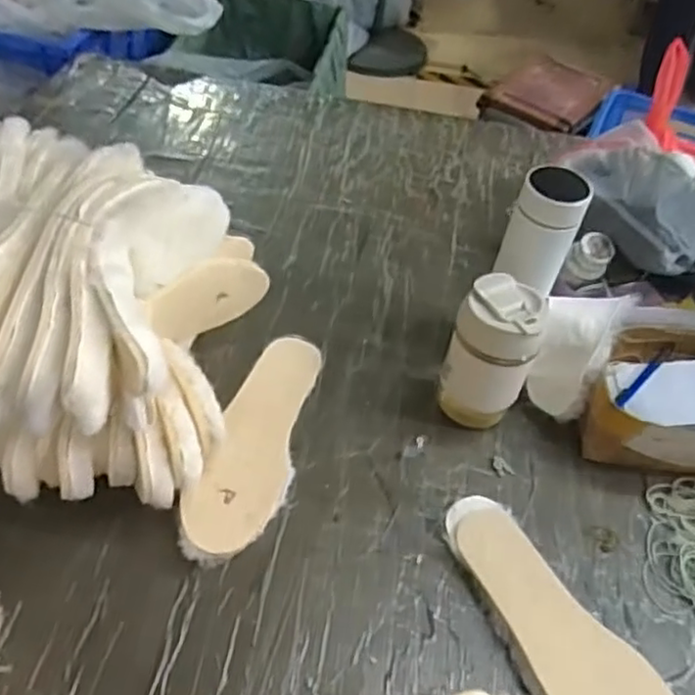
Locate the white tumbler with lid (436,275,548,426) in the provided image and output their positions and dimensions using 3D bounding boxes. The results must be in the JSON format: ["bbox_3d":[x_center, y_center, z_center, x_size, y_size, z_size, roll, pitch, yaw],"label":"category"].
[{"bbox_3d":[0.145,0.012,0.683,0.079,0.159,0.064,25,50,15],"label":"white tumbler with lid"}]

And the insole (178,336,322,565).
[{"bbox_3d":[-0.085,0.091,0.656,0.082,0.015,0.259,21,48,1],"label":"insole"}]

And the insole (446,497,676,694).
[{"bbox_3d":[0.176,0.239,0.560,0.093,0.019,0.266,-24,56,-19],"label":"insole"}]

